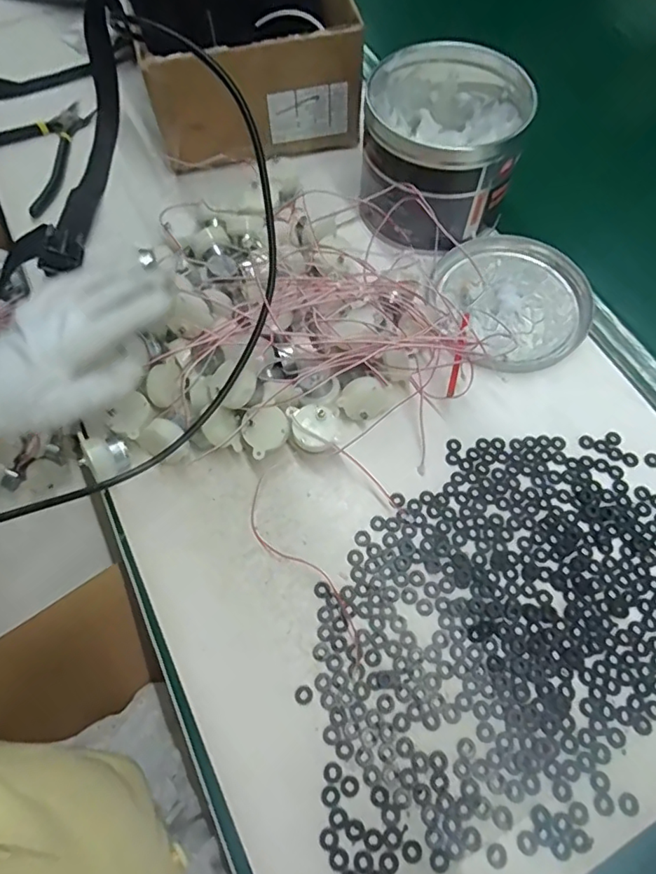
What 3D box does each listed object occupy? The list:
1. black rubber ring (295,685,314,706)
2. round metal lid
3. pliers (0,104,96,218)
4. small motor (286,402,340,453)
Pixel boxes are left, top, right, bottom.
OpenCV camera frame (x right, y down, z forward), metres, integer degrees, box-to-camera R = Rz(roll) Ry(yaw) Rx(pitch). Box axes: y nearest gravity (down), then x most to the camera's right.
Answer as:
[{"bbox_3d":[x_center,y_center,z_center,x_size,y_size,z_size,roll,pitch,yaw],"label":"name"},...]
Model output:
[{"bbox_3d":[-0.014,0.153,0.317,0.011,0.004,0.010,-1,64,2],"label":"black rubber ring"},{"bbox_3d":[0.157,-0.117,0.445,0.122,0.011,0.126,-1,64,2],"label":"round metal lid"},{"bbox_3d":[-0.295,-0.292,0.537,0.135,0.012,0.137,27,68,14],"label":"pliers"},{"bbox_3d":[-0.010,-0.006,0.377,0.032,0.015,0.034,-14,79,-4],"label":"small motor"}]

